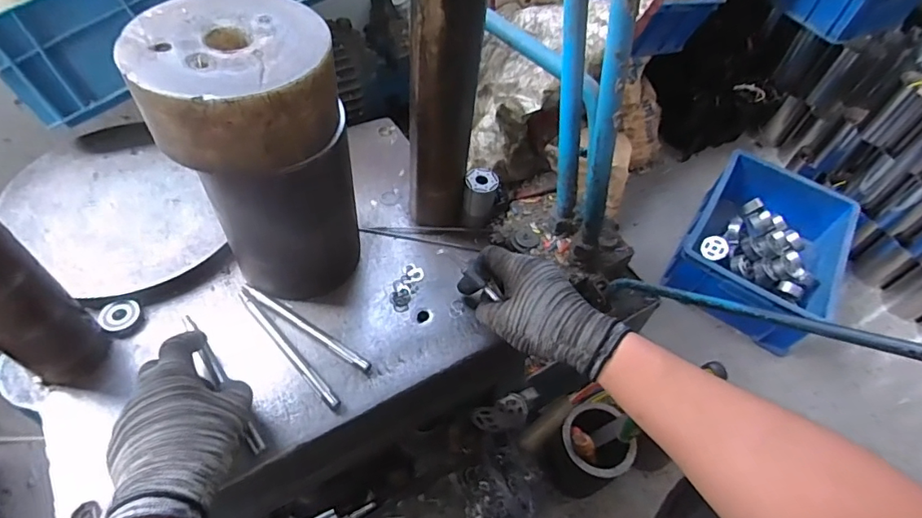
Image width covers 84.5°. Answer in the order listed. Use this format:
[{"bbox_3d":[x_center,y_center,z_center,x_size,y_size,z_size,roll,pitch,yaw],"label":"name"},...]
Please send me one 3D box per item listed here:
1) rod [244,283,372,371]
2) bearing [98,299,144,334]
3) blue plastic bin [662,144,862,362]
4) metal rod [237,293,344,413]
[{"bbox_3d":[-0.157,0.068,0.511,0.161,0.010,0.012,29,55,15],"label":"rod"},{"bbox_3d":[-0.335,0.057,0.501,0.036,0.013,0.034,3,53,-4],"label":"bearing"},{"bbox_3d":[0.676,-0.021,1.139,0.317,0.132,0.437,33,57,18],"label":"blue plastic bin"},{"bbox_3d":[-0.171,0.088,0.498,0.011,0.011,0.161,-37,64,-28],"label":"metal rod"}]

